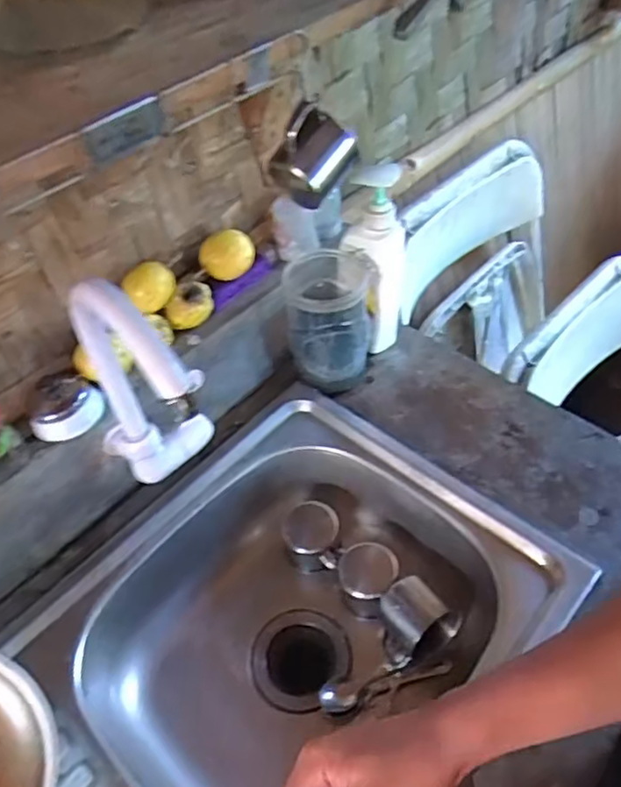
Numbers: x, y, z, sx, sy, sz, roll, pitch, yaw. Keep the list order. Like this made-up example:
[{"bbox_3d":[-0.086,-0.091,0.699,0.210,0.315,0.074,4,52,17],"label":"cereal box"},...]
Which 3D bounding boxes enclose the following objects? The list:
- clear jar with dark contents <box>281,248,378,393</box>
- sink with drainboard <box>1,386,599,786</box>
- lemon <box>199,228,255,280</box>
[{"bbox_3d":[0.027,-0.086,0.780,0.101,0.150,0.105,-2,49,2],"label":"clear jar with dark contents"},{"bbox_3d":[-0.116,0.343,0.605,0.390,0.158,0.760,33,59,28],"label":"sink with drainboard"},{"bbox_3d":[-0.095,-0.168,0.747,0.061,0.053,0.048,-1,49,3],"label":"lemon"}]

